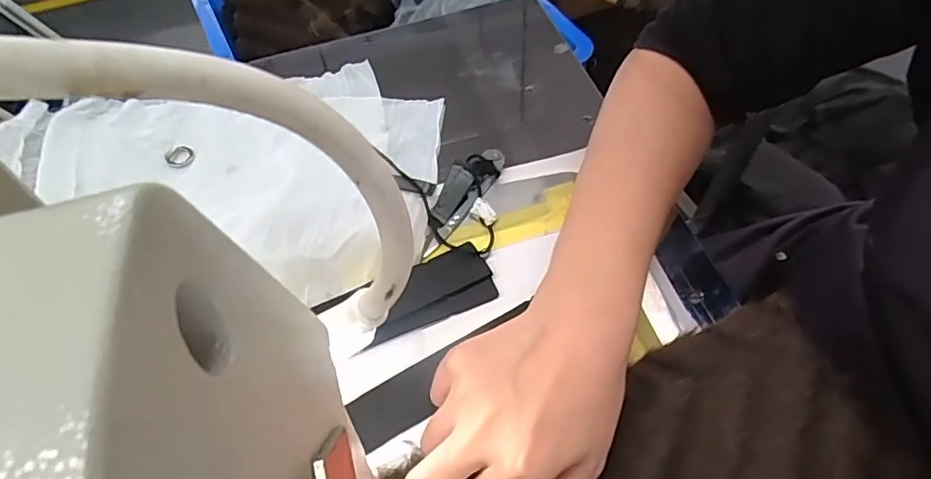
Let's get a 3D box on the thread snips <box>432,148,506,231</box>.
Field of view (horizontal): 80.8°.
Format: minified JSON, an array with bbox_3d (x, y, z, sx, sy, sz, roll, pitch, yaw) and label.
[{"bbox_3d":[0.001,-0.038,0.382,0.024,0.014,0.071,29,63,20],"label":"thread snips"}]

